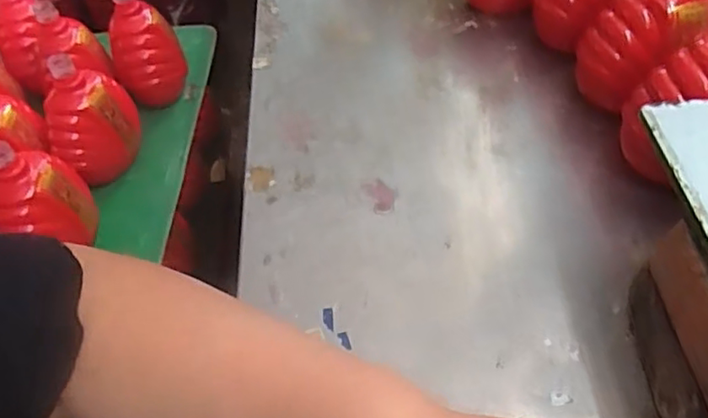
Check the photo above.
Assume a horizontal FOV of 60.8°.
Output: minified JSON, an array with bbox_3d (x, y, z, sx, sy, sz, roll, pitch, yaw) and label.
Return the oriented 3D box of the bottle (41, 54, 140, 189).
[{"bbox_3d":[-0.331,-0.112,0.761,0.108,0.148,0.093,-25,54,-14],"label":"bottle"}]

